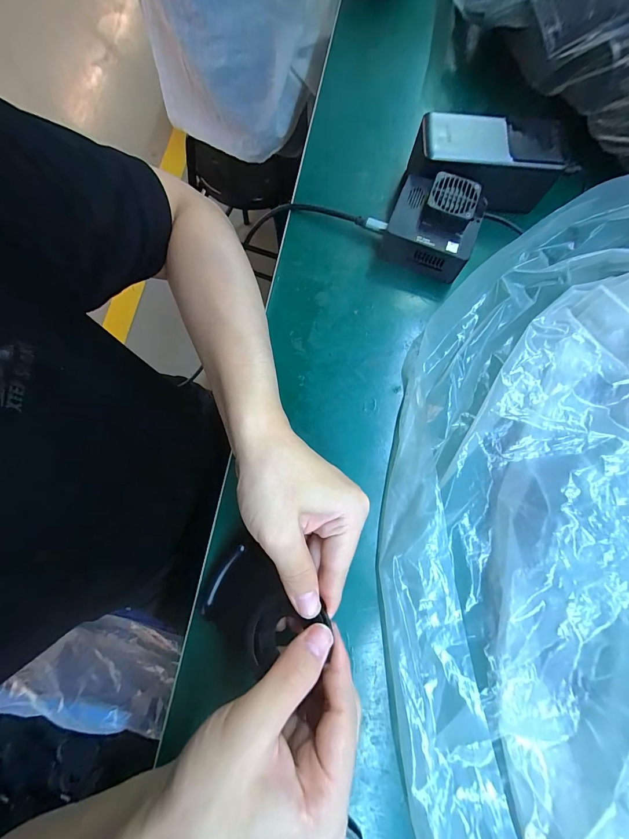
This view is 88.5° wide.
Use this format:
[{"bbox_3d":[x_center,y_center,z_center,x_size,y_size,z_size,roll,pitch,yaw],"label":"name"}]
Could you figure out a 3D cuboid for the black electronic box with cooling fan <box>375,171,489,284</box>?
[{"bbox_3d":[0.110,-0.178,0.299,0.077,0.044,0.075,23,77,2],"label":"black electronic box with cooling fan"}]

